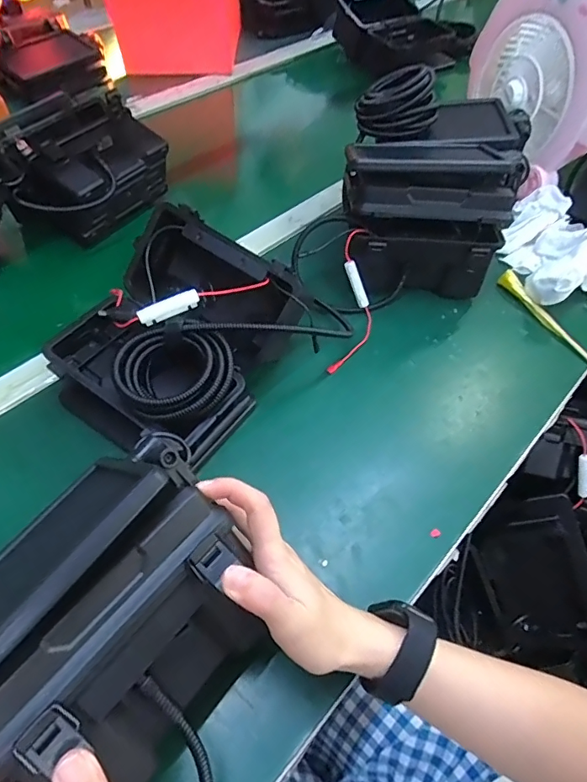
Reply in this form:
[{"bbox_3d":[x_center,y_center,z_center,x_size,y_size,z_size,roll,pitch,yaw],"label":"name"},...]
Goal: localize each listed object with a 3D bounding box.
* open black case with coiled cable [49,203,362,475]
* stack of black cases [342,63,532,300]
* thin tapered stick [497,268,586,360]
[{"bbox_3d":[-0.091,-0.067,0.495,0.206,0.117,0.263,30,57,19],"label":"open black case with coiled cable"},{"bbox_3d":[0.167,-0.253,0.613,0.203,0.166,0.245,8,53,3],"label":"stack of black cases"},{"bbox_3d":[0.317,-0.073,0.590,0.017,0.017,0.202,-22,57,-19],"label":"thin tapered stick"}]

